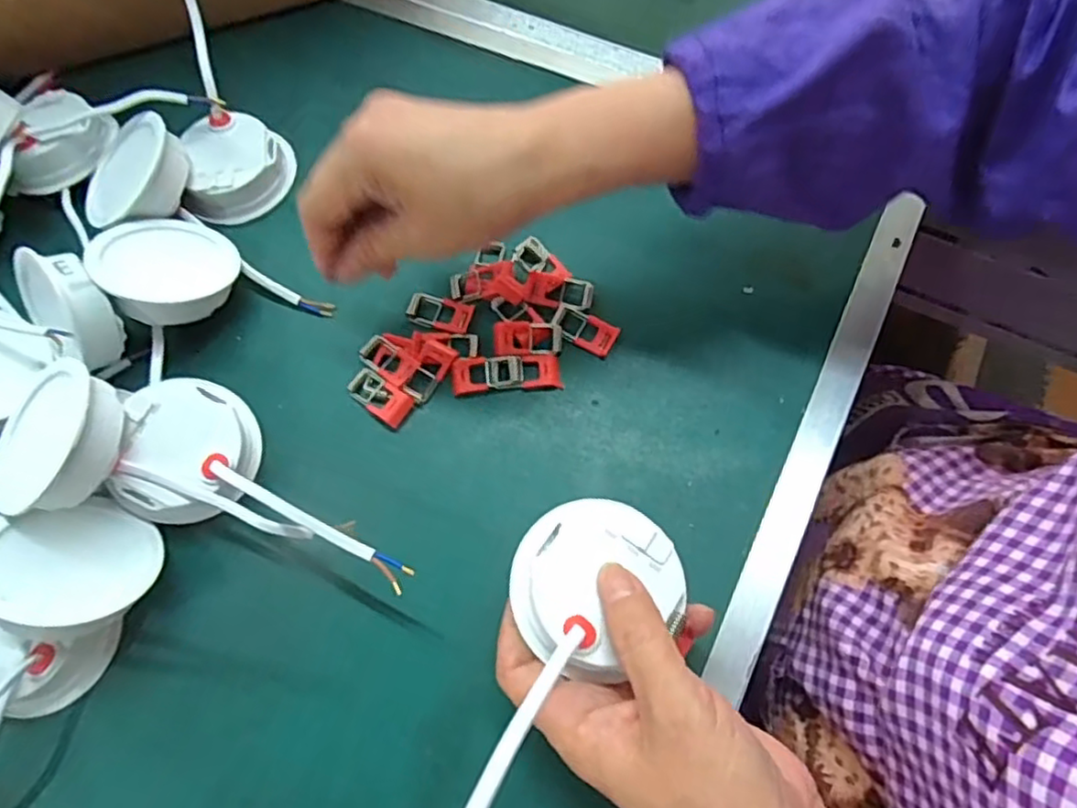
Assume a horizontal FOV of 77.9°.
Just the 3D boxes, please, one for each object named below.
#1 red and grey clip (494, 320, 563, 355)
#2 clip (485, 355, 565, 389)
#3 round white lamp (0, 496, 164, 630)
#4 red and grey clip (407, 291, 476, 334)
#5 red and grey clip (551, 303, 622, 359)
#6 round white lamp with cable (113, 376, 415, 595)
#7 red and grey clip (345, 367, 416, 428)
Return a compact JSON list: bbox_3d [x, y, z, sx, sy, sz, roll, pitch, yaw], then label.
[{"bbox_3d":[-0.006,-0.036,0.363,0.037,0.006,0.019,1,69,2],"label":"red and grey clip"},{"bbox_3d":[-0.008,-0.017,0.359,0.039,0.004,0.020,-6,69,-1],"label":"clip"},{"bbox_3d":[-0.211,0.077,0.302,0.070,0.021,0.058,-5,47,-47],"label":"round white lamp"},{"bbox_3d":[-0.056,-0.052,0.376,0.035,0.005,0.019,15,70,6],"label":"red and grey clip"},{"bbox_3d":[0.025,-0.041,0.367,0.036,0.005,0.019,23,72,10],"label":"red and grey clip"},{"bbox_3d":[-0.125,0.034,0.323,0.155,0.045,0.070,13,70,6],"label":"round white lamp with cable"},{"bbox_3d":[-0.086,-0.004,0.356,0.036,0.006,0.019,31,73,12],"label":"red and grey clip"}]

